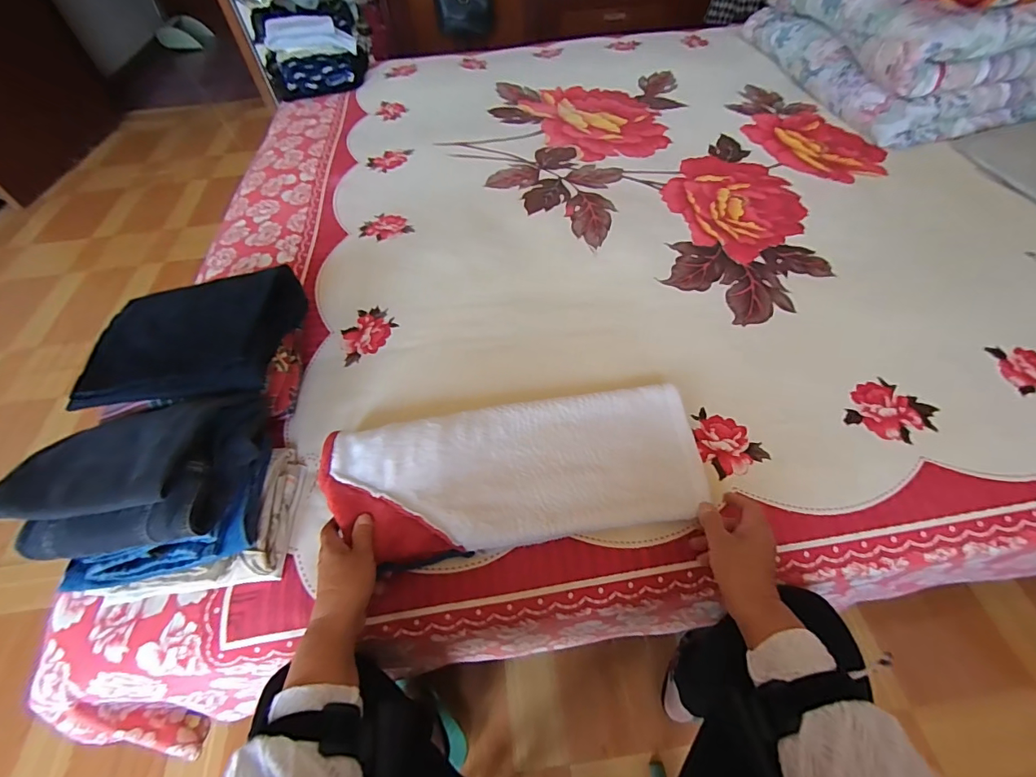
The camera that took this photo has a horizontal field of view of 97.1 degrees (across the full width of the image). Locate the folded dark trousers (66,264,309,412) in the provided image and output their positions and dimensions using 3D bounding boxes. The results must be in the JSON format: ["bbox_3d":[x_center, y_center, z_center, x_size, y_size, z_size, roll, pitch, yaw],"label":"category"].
[{"bbox_3d":[-0.435,-0.074,0.628,0.241,0.062,0.226,-9,54,-3],"label":"folded dark trousers"}]

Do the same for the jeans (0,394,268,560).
[{"bbox_3d":[-0.422,0.089,0.513,0.225,0.081,0.176,-6,53,-1],"label":"jeans"}]

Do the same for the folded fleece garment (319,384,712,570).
[{"bbox_3d":[0.001,0.094,0.553,0.436,0.037,0.177,-6,56,-9],"label":"folded fleece garment"}]

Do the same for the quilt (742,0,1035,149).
[{"bbox_3d":[0.904,-0.848,1.080,0.422,0.238,0.691,-12,54,-6],"label":"quilt"}]

